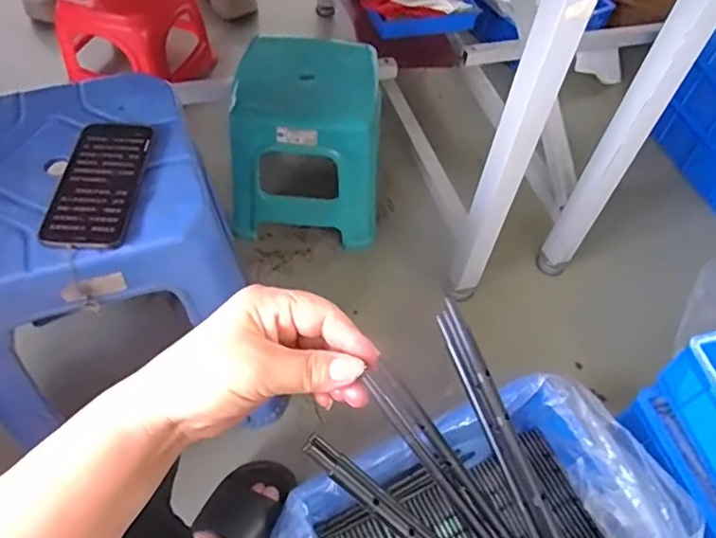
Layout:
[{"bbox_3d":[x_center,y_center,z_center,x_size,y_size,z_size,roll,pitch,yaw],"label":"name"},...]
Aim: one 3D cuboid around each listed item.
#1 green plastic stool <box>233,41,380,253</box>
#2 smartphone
[{"bbox_3d":[-0.088,-0.226,1.030,0.255,0.259,0.248,5,55,-1],"label":"green plastic stool"},{"bbox_3d":[-0.258,-0.088,0.571,0.076,0.009,0.162,3,55,-3],"label":"smartphone"}]

